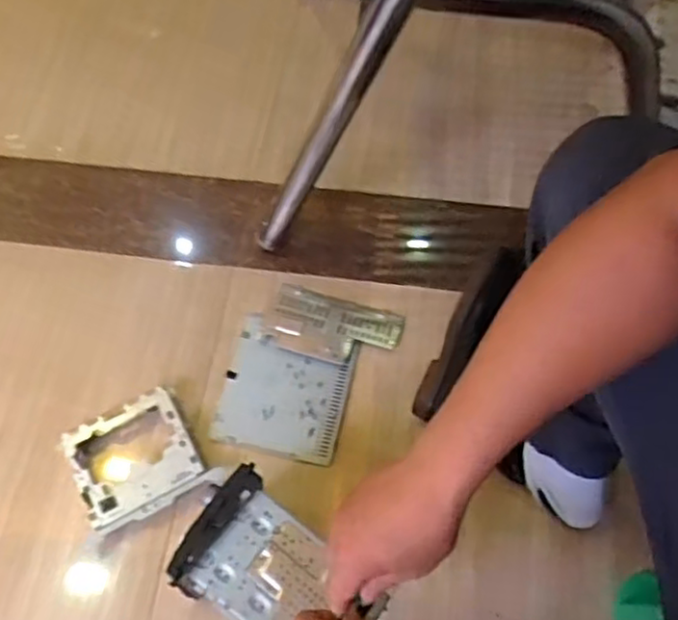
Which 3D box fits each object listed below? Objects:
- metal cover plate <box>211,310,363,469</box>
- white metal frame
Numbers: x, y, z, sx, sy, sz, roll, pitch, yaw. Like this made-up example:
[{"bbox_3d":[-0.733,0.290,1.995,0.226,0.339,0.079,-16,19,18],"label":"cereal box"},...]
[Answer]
[{"bbox_3d":[-0.070,0.103,0.913,0.160,0.008,0.174,12,64,6],"label":"metal cover plate"},{"bbox_3d":[-0.251,0.184,0.852,0.143,0.020,0.141,-26,66,-12],"label":"white metal frame"}]

